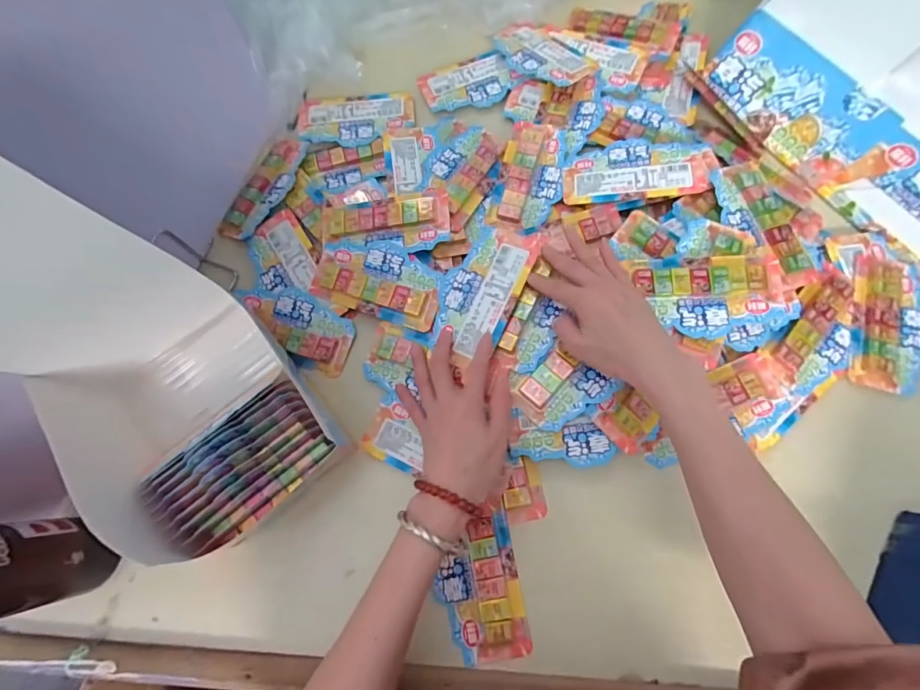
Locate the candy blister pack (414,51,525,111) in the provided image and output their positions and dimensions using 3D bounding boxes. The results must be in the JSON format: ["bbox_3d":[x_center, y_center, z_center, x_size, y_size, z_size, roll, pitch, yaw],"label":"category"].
[{"bbox_3d":[0.012,-0.336,0.547,0.119,0.010,0.075,-20,74,-4],"label":"candy blister pack"}]

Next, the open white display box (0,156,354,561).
[{"bbox_3d":[-0.252,0.030,0.286,0.146,0.313,0.230,-44,77,-10],"label":"open white display box"}]

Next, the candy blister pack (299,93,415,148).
[{"bbox_3d":[-0.128,-0.282,0.536,0.142,0.006,0.076,-10,74,-1],"label":"candy blister pack"}]

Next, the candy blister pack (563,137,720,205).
[{"bbox_3d":[0.198,-0.197,0.478,0.159,0.009,0.075,-4,72,12],"label":"candy blister pack"}]

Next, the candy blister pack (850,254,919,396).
[{"bbox_3d":[0.442,-0.023,0.434,0.075,0.012,0.143,12,75,5],"label":"candy blister pack"}]

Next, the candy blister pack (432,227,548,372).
[{"bbox_3d":[0.022,-0.057,0.429,0.078,0.023,0.146,24,77,7],"label":"candy blister pack"}]

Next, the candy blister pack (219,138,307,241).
[{"bbox_3d":[-0.228,-0.187,0.506,0.060,0.015,0.143,24,76,8],"label":"candy blister pack"}]

